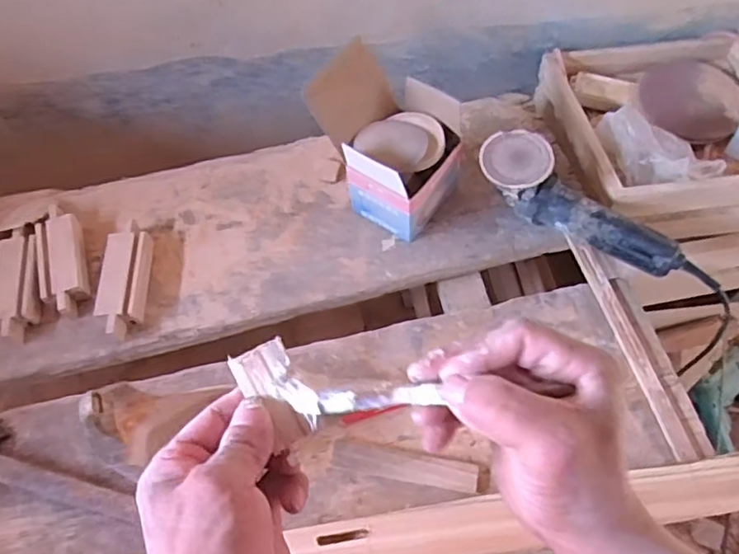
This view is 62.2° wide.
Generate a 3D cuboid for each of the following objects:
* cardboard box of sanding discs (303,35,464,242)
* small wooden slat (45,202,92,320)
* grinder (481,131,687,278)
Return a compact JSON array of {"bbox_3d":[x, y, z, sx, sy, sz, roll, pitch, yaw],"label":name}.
[{"bbox_3d":[0.027,-0.179,0.844,0.167,0.194,0.139,34,67,21],"label":"cardboard box of sanding discs"},{"bbox_3d":[-0.426,-0.026,0.866,0.040,0.035,0.173,-18,60,-7],"label":"small wooden slat"},{"bbox_3d":[0.271,-0.088,0.819,0.291,0.081,0.081,36,67,8],"label":"grinder"}]

